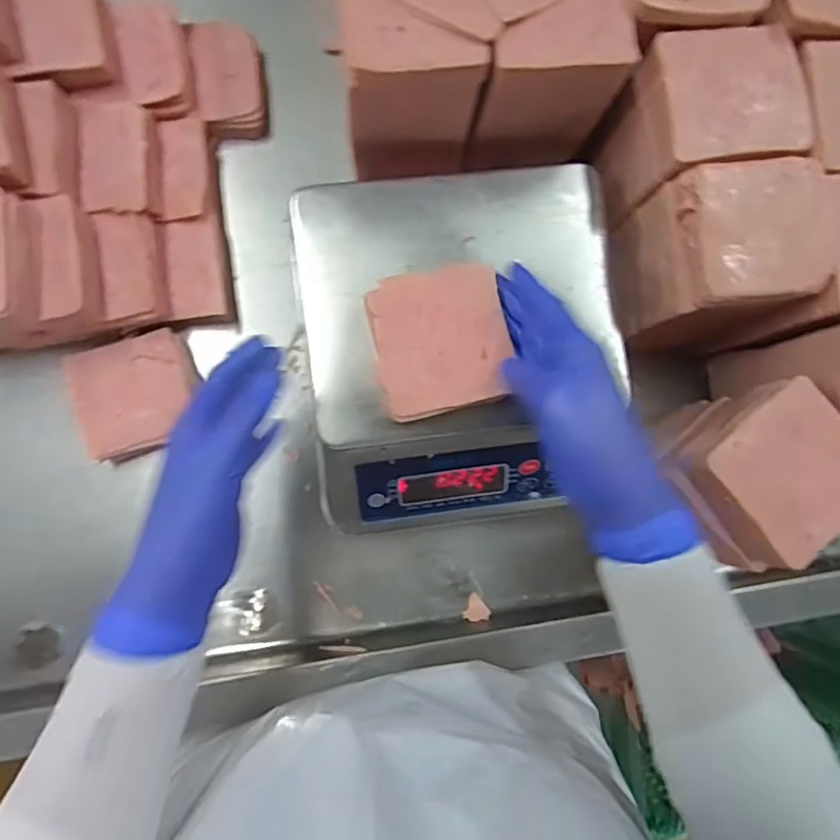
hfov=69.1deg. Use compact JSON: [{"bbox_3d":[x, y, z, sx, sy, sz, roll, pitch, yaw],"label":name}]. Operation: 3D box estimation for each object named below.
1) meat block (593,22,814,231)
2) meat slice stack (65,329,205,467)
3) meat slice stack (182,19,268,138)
[{"bbox_3d":[0.198,-0.210,0.447,0.096,0.108,0.089,-11,87,-5],"label":"meat block"},{"bbox_3d":[-0.232,-0.021,0.496,0.096,0.018,0.091,-21,88,-5],"label":"meat slice stack"},{"bbox_3d":[-0.168,-0.303,0.538,0.060,0.028,0.102,-8,87,-4],"label":"meat slice stack"}]

